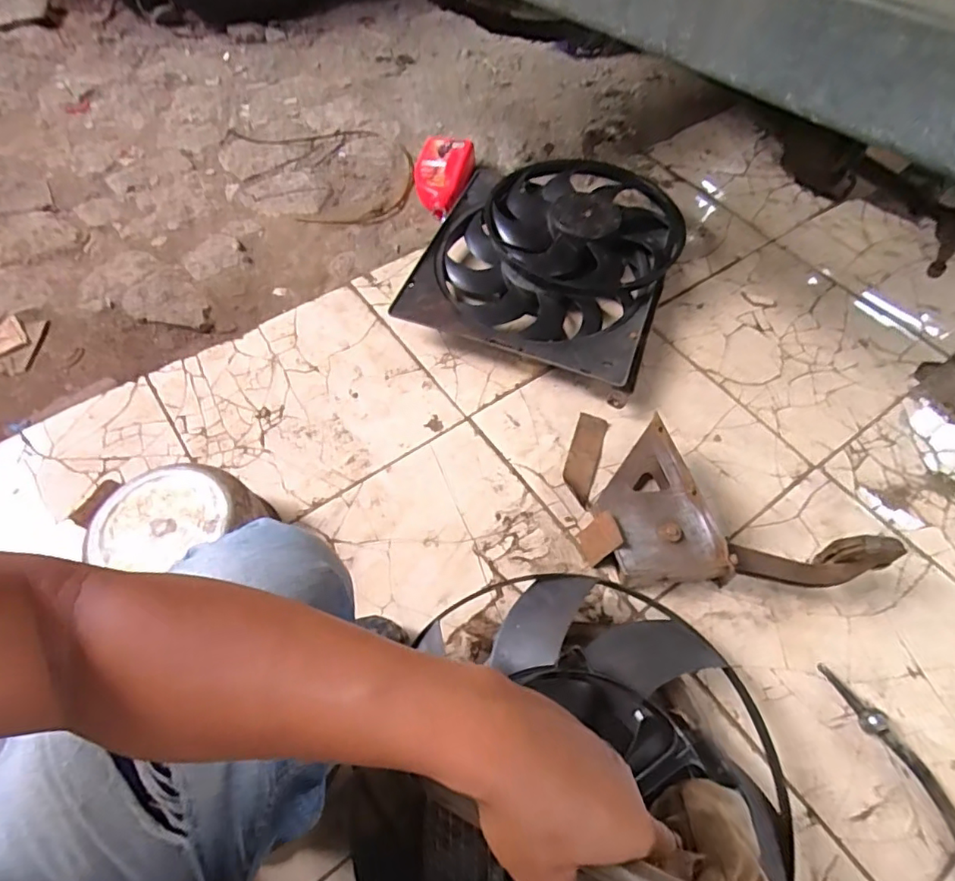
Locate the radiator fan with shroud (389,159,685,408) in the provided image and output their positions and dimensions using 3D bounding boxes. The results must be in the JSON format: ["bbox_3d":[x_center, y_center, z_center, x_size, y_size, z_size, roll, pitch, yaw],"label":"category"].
[{"bbox_3d":[0.155,-0.384,1.103,0.450,0.114,0.580,19,60,12],"label":"radiator fan with shroud"}]

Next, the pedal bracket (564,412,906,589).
[{"bbox_3d":[0.348,0.080,0.832,0.417,0.109,0.279,3,60,6],"label":"pedal bracket"}]

